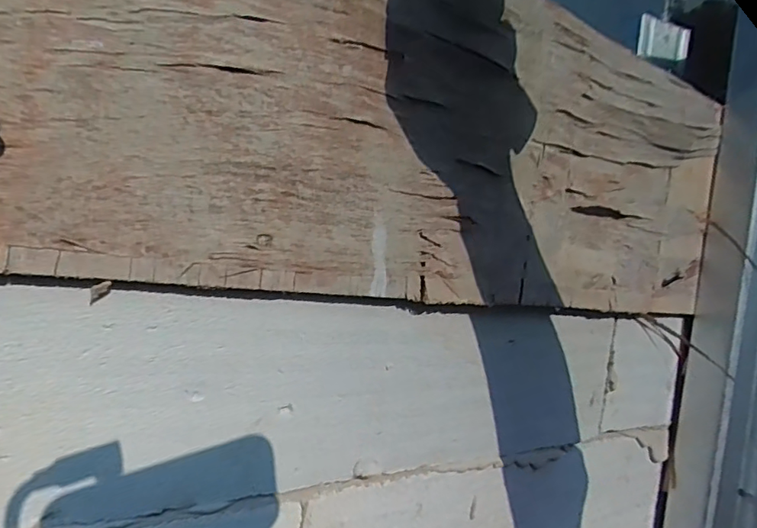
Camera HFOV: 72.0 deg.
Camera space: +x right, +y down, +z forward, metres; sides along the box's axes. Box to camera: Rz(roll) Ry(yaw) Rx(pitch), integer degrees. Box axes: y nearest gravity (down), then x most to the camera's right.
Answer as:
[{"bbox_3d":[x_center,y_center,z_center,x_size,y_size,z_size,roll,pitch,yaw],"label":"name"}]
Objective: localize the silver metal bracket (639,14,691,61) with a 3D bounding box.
[{"bbox_3d":[0.326,-0.257,0.593,0.064,0.047,0.018,6,3,-21],"label":"silver metal bracket"}]

